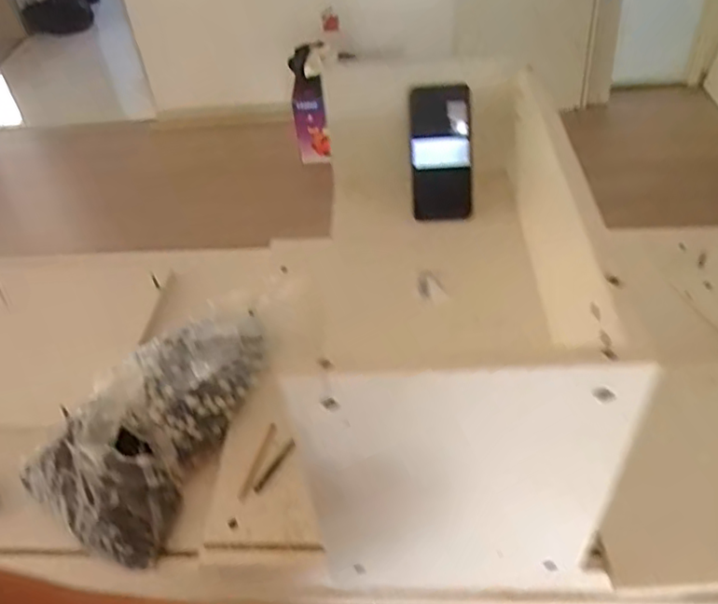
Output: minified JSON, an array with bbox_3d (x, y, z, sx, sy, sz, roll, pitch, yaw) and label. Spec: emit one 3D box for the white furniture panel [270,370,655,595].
[{"bbox_3d":[0.092,0.185,0.576,0.258,0.380,0.020,-2,44,4],"label":"white furniture panel"}]

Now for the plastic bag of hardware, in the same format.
[{"bbox_3d":[-0.281,0.142,0.868,0.218,0.090,0.369,14,47,20],"label":"plastic bag of hardware"}]

